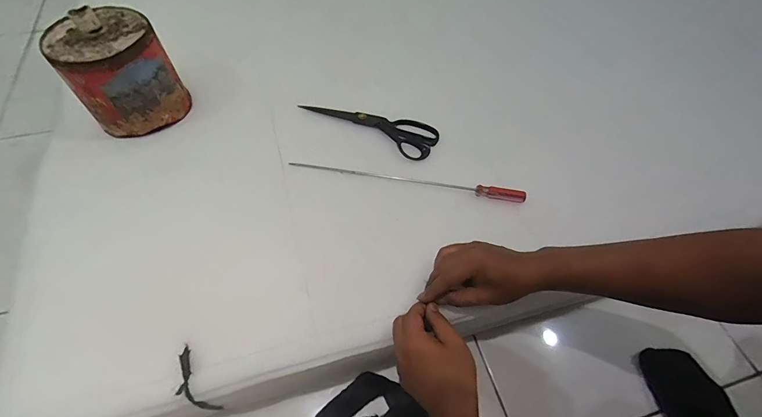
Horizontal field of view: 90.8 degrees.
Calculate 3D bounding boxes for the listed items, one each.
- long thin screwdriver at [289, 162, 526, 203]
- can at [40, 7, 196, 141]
[{"bbox_3d":[0.038,-0.048,0.562,0.350,0.017,0.018,9,56,3],"label":"long thin screwdriver"},{"bbox_3d":[-0.401,-0.217,0.578,0.136,0.155,0.129,-30,63,-20],"label":"can"}]

